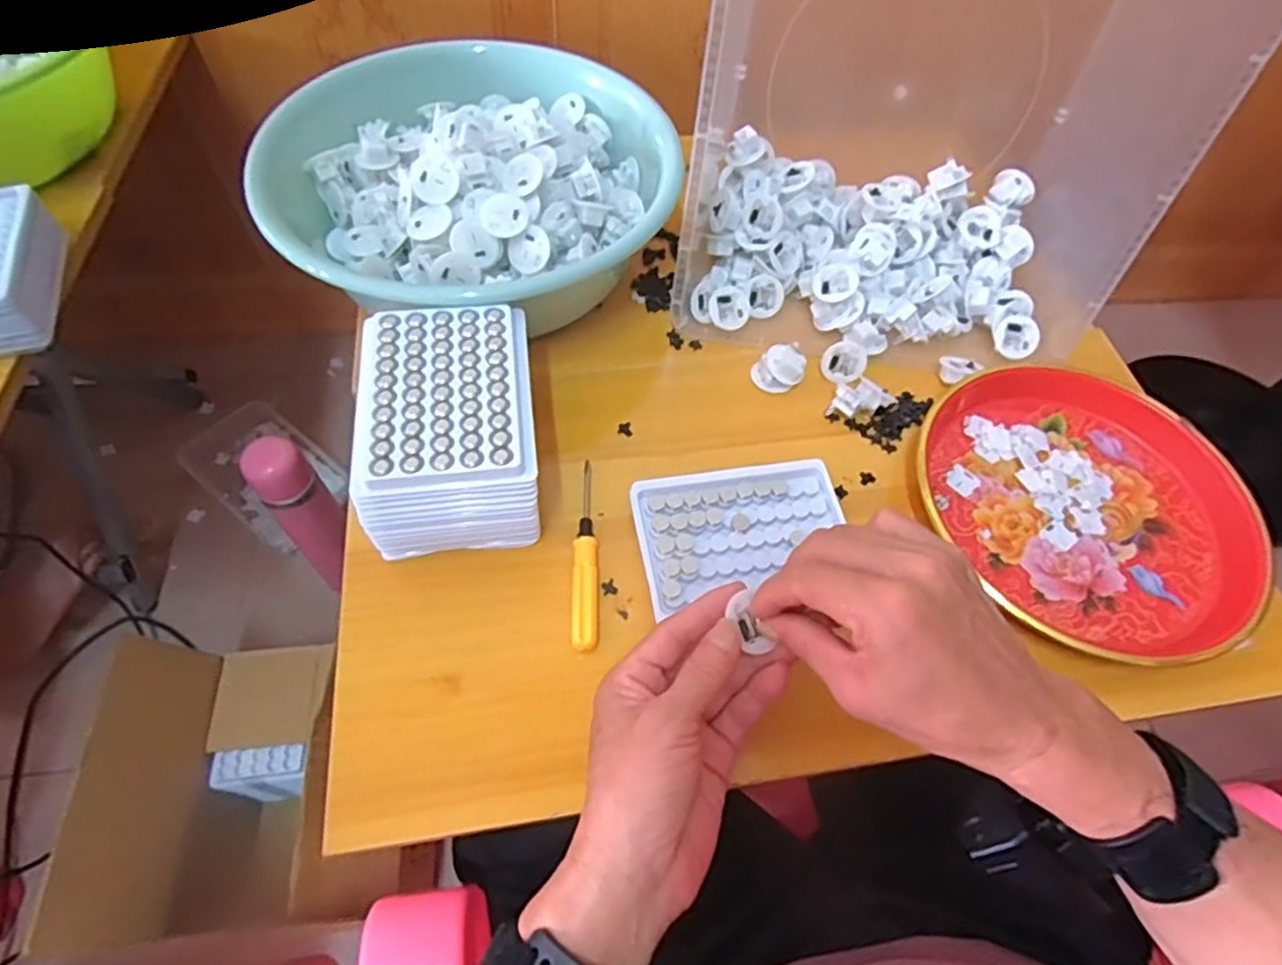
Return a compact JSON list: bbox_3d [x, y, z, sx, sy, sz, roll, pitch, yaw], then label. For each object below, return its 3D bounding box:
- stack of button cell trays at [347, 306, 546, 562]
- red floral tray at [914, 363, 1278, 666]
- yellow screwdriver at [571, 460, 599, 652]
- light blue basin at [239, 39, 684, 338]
[{"bbox_3d":[-0.115,-0.026,0.419,0.097,0.091,0.133,-5,59,-7],"label":"stack of button cell trays"},{"bbox_3d":[0.303,0.014,0.466,0.208,0.030,0.223,-26,64,-18],"label":"red floral tray"},{"bbox_3d":[-0.034,0.044,0.424,0.016,0.010,0.126,1,59,-4],"label":"yellow screwdriver"},{"bbox_3d":[-0.127,-0.215,0.525,0.292,0.115,0.233,-37,68,-23],"label":"light blue basin"}]

